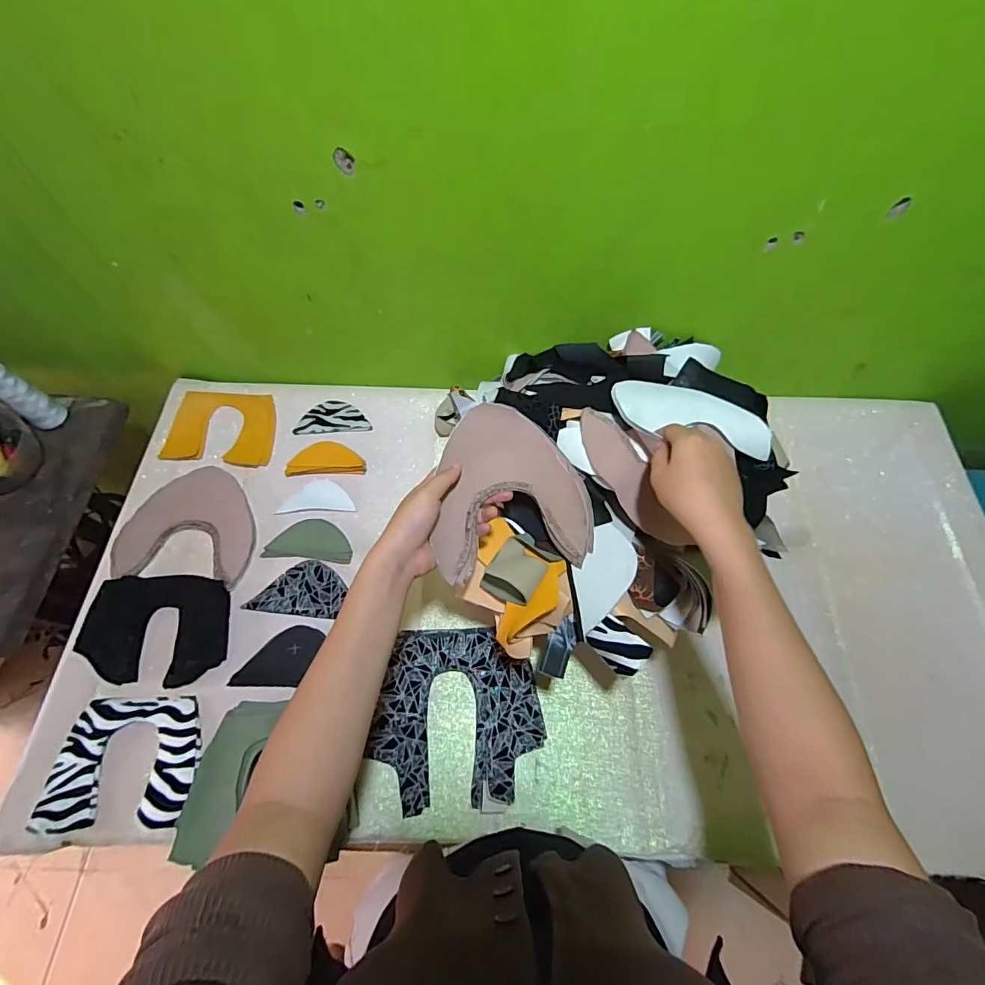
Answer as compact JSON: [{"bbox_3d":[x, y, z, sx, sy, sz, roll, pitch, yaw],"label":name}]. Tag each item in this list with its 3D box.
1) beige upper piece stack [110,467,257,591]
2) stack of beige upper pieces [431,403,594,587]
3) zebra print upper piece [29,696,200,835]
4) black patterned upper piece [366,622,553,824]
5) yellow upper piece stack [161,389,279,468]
[{"bbox_3d":[-0.409,0.039,0.640,0.170,0.015,0.161,2,63,-1],"label":"beige upper piece stack"},{"bbox_3d":[0.019,-0.005,0.473,0.155,0.018,0.170,-2,85,-7],"label":"stack of beige upper pieces"},{"bbox_3d":[-0.405,0.296,0.521,0.149,0.012,0.126,-2,63,-3],"label":"zebra print upper piece"},{"bbox_3d":[-0.040,0.247,0.531,0.189,0.043,0.182,-1,63,-2],"label":"black patterned upper piece"},{"bbox_3d":[-0.403,-0.100,0.707,0.147,0.012,0.122,4,63,0],"label":"yellow upper piece stack"}]

